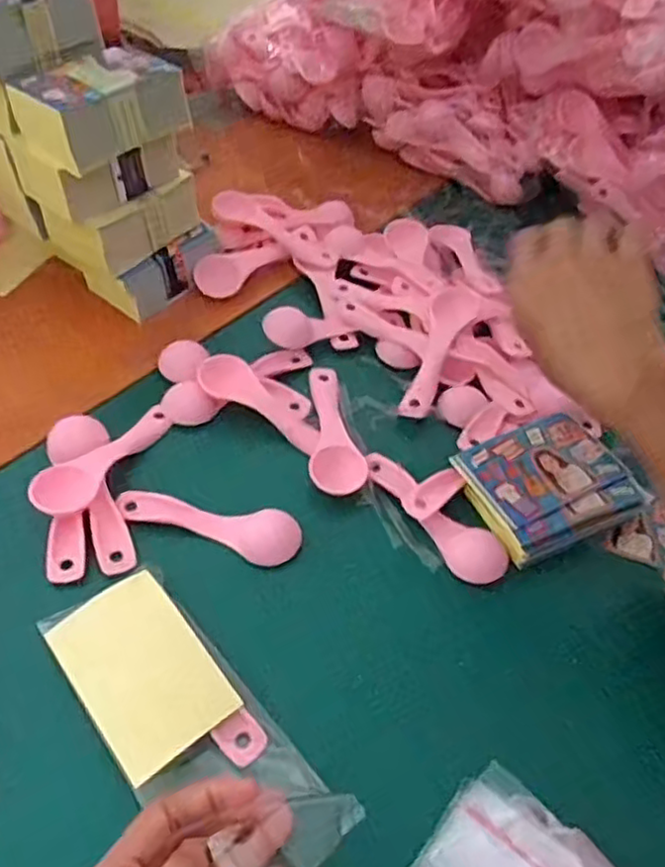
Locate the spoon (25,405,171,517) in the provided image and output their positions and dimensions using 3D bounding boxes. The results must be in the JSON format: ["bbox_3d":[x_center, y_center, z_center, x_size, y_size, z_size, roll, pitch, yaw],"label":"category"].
[{"bbox_3d":[-0.138,0.014,0.427,0.029,0.021,0.105,27,37,16],"label":"spoon"}]

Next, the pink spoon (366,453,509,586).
[{"bbox_3d":[0.063,0.050,0.427,0.032,0.012,0.109,-28,58,-26],"label":"pink spoon"}]

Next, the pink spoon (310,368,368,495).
[{"bbox_3d":[0.002,-0.006,0.460,0.035,0.012,0.110,1,50,-5],"label":"pink spoon"}]

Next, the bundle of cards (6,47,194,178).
[{"bbox_3d":[-0.149,-0.214,0.448,0.096,0.044,0.069,-34,61,-30],"label":"bundle of cards"}]

